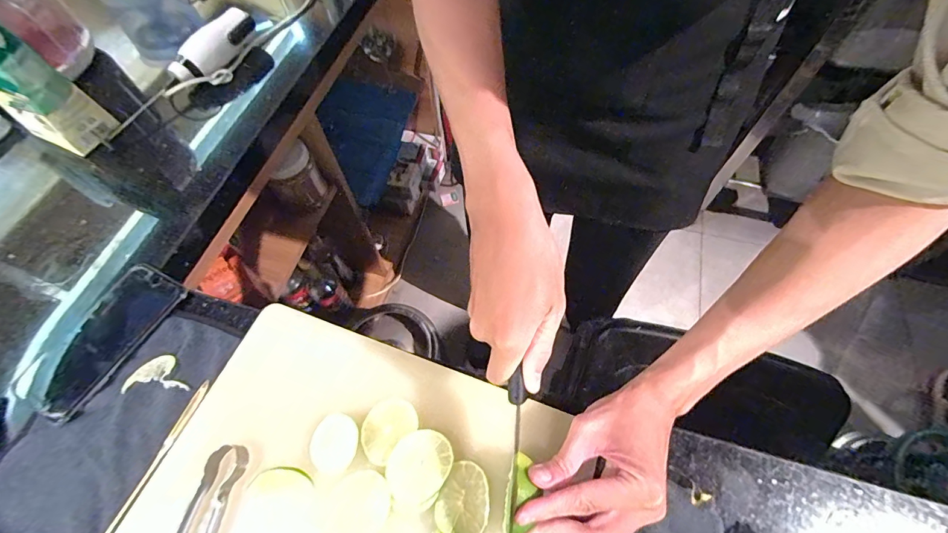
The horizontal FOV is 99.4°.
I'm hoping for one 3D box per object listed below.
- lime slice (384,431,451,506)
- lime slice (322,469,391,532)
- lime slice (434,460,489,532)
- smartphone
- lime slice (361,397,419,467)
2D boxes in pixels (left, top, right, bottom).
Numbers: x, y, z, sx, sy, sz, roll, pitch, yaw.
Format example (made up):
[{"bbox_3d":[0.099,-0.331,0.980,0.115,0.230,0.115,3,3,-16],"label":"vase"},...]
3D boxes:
[{"bbox_3d":[-0.045,0.164,0.330,0.047,0.010,0.057,32,67,16],"label":"lime slice"},{"bbox_3d":[-0.093,0.192,0.319,0.048,0.008,0.055,26,65,14],"label":"lime slice"},{"bbox_3d":[-0.007,0.185,0.317,0.040,0.009,0.052,21,64,11],"label":"lime slice"},{"bbox_3d":[-0.363,0.068,0.396,0.075,0.007,0.146,24,65,13],"label":"smartphone"},{"bbox_3d":[-0.075,0.139,0.346,0.040,0.010,0.052,37,68,18],"label":"lime slice"}]

